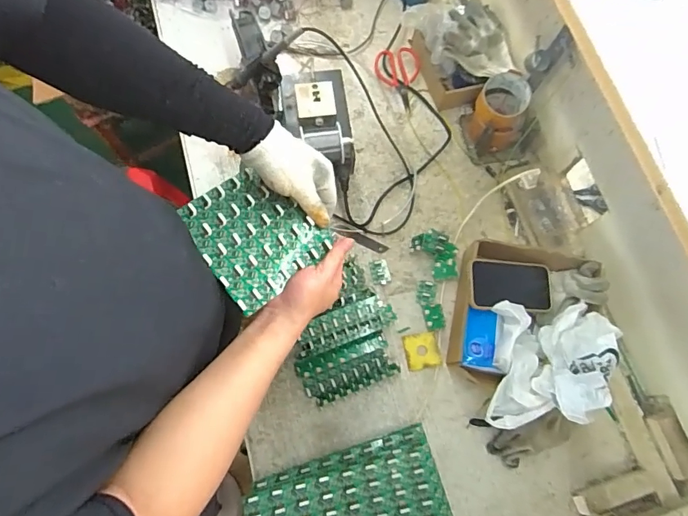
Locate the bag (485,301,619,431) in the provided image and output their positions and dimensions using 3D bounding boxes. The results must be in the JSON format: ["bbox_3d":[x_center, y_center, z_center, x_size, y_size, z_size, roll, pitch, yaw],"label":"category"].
[{"bbox_3d":[0.290,0.144,0.599,0.140,0.147,0.186,6,74,1],"label":"bag"}]

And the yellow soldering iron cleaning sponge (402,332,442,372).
[{"bbox_3d":[0.128,0.152,0.709,0.054,0.004,0.056,-11,75,-3],"label":"yellow soldering iron cleaning sponge"}]

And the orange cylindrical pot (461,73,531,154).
[{"bbox_3d":[0.273,-0.254,0.774,0.092,0.098,0.100,0,74,0],"label":"orange cylindrical pot"}]

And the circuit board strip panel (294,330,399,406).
[{"bbox_3d":[0.005,0.177,0.688,0.147,0.022,0.076,-19,75,-5],"label":"circuit board strip panel"}]

